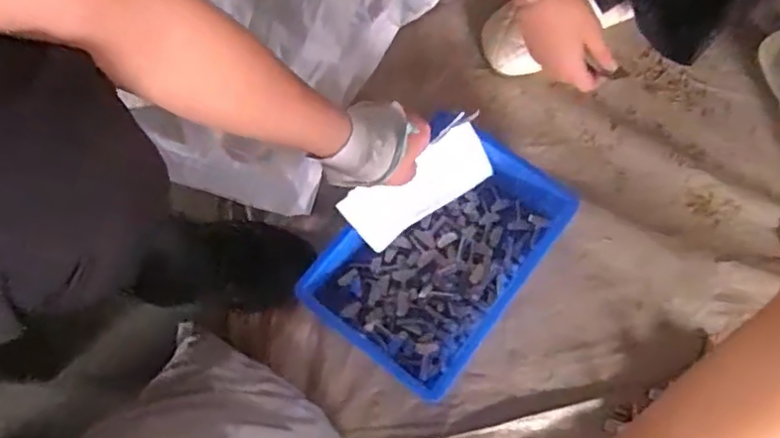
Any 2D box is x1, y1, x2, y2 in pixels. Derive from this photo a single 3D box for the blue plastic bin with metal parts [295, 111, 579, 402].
[{"bbox_3d":[0.051,0.035,0.648,0.171,0.062,0.252,36,76,12],"label":"blue plastic bin with metal parts"}]

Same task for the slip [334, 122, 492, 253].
[{"bbox_3d":[0.027,-0.034,0.637,0.158,0.095,0.023,-37,41,-9],"label":"slip"}]

